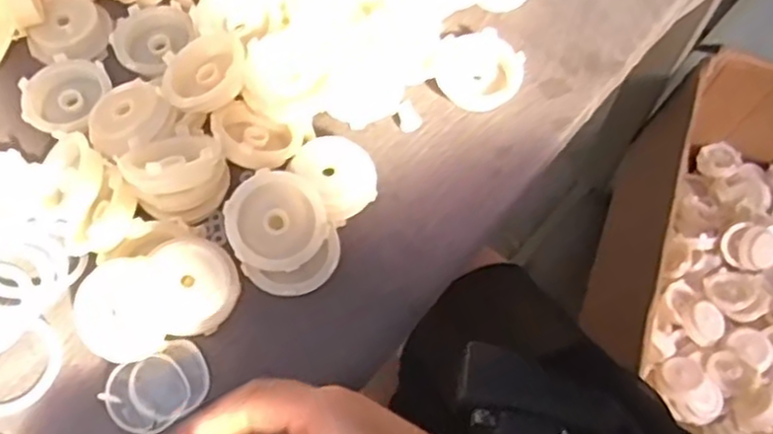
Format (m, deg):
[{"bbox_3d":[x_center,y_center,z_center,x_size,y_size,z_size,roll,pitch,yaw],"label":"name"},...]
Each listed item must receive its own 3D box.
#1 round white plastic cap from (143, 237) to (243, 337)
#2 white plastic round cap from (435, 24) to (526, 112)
[{"bbox_3d":[-0.106,0.039,0.381,0.050,0.018,0.050,-1,94,-16],"label":"round white plastic cap"},{"bbox_3d":[0.060,-0.097,0.452,0.057,0.018,0.047,38,71,13],"label":"white plastic round cap"}]

